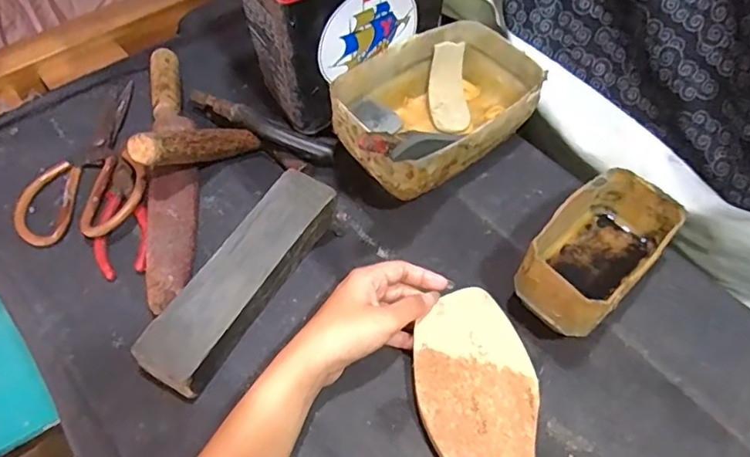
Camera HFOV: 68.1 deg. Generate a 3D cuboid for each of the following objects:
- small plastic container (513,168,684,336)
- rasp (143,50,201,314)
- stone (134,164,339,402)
[{"bbox_3d":[0.172,0.019,0.435,0.071,0.062,0.130,38,63,23],"label":"small plastic container"},{"bbox_3d":[-0.183,-0.060,0.502,0.040,0.030,0.279,-6,54,-8],"label":"rasp"},{"bbox_3d":[-0.102,0.036,0.438,0.053,0.034,0.194,26,56,16],"label":"stone"}]

